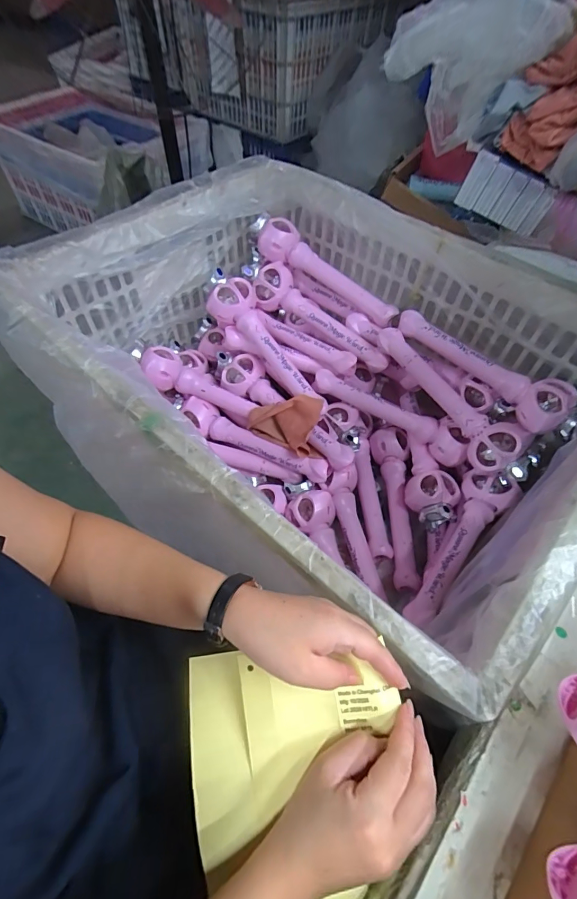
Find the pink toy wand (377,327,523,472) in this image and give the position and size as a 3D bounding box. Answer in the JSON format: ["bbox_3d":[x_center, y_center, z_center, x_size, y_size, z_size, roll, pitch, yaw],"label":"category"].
[{"bbox_3d":[0.296,-0.103,0.773,0.067,0.086,0.334,-27,61,-20],"label":"pink toy wand"}]

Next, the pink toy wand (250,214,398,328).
[{"bbox_3d":[0.073,-0.376,0.874,0.352,0.068,0.069,34,59,-1],"label":"pink toy wand"}]

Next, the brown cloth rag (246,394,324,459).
[{"bbox_3d":[-0.009,-0.044,0.806,0.151,0.026,0.116,1,91,22],"label":"brown cloth rag"}]

